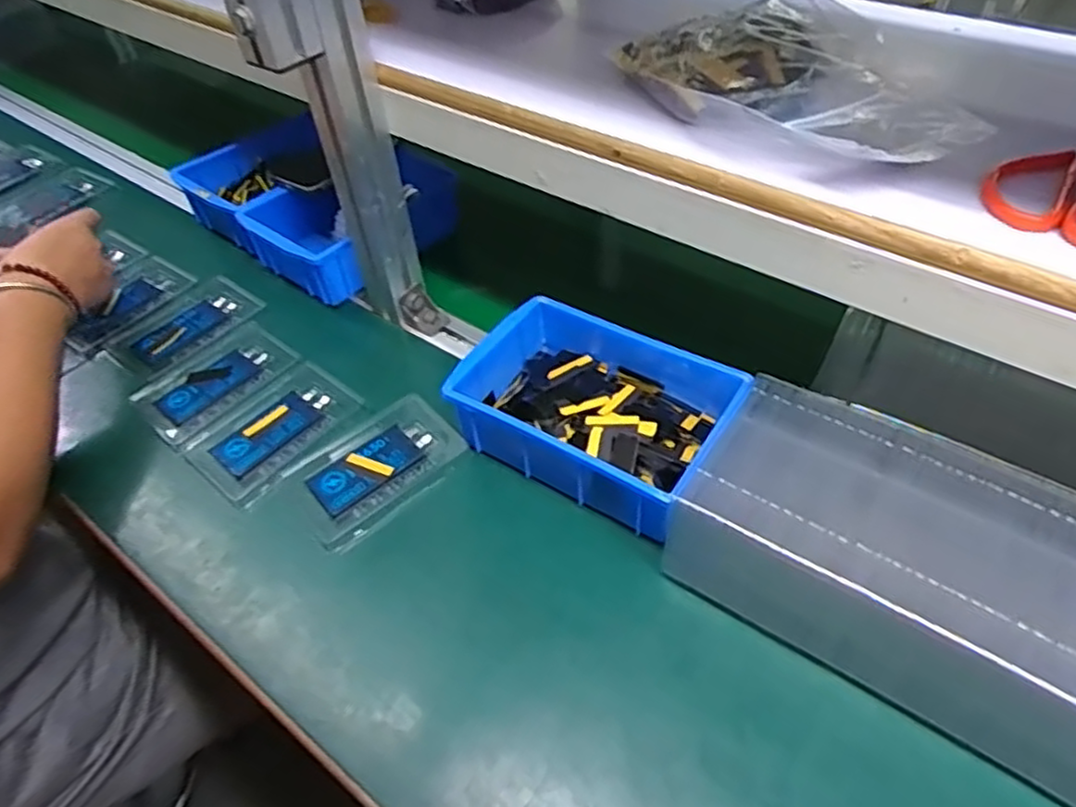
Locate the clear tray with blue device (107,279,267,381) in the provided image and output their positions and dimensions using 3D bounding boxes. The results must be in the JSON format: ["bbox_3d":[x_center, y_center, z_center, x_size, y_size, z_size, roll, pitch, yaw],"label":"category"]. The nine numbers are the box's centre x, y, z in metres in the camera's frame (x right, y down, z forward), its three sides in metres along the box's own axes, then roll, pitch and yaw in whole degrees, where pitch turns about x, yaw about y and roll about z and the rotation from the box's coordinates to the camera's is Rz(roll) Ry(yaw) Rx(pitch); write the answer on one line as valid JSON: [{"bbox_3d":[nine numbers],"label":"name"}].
[{"bbox_3d":[-0.332,-0.075,0.678,0.083,0.014,0.128,29,54,27],"label":"clear tray with blue device"}]

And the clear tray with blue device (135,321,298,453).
[{"bbox_3d":[-0.281,-0.019,0.624,0.086,0.016,0.133,28,54,26],"label":"clear tray with blue device"}]

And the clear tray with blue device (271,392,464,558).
[{"bbox_3d":[-0.127,0.050,0.552,0.132,0.011,0.087,-35,54,-26],"label":"clear tray with blue device"}]

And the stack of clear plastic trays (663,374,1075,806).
[{"bbox_3d":[0.260,0.121,0.408,0.352,0.091,0.161,29,57,26],"label":"stack of clear plastic trays"}]

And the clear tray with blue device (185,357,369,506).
[{"bbox_3d":[-0.216,0.019,0.582,0.085,0.006,0.132,25,53,24],"label":"clear tray with blue device"}]

